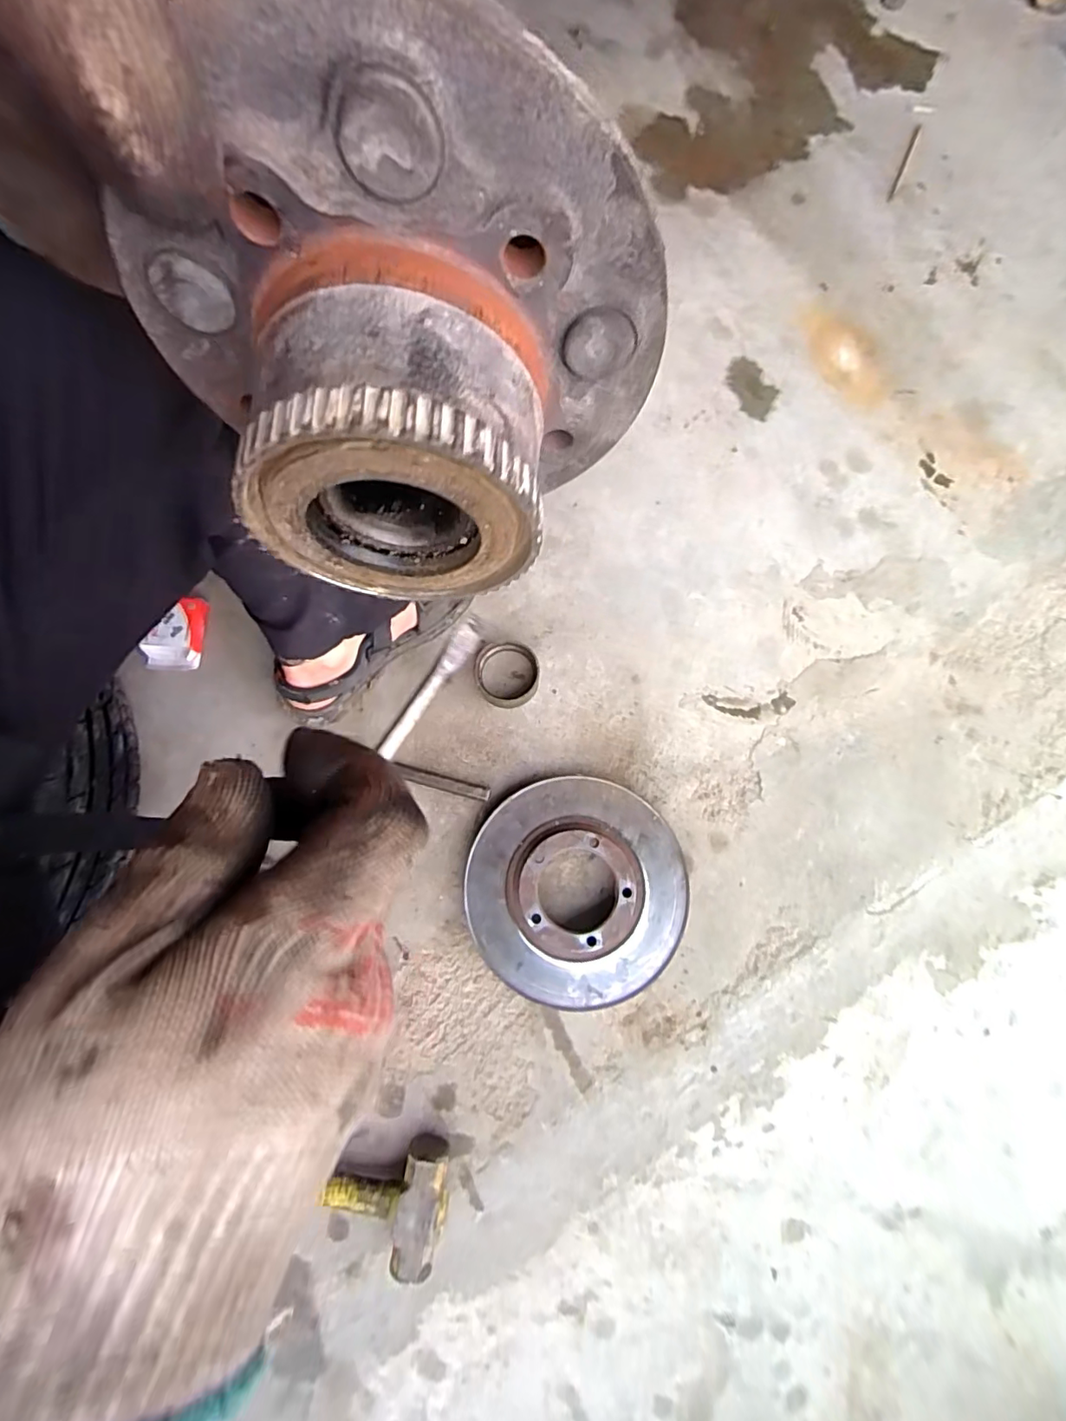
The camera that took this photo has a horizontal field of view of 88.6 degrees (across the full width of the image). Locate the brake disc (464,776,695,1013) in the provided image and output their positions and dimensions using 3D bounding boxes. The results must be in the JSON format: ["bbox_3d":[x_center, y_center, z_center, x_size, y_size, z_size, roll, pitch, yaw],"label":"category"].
[{"bbox_3d":[0.051,0.202,0.616,0.243,0.048,0.236,0,79,0],"label":"brake disc"}]

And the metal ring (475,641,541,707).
[{"bbox_3d":[-0.031,-0.044,0.665,0.077,0.033,0.078,0,79,0],"label":"metal ring"}]

